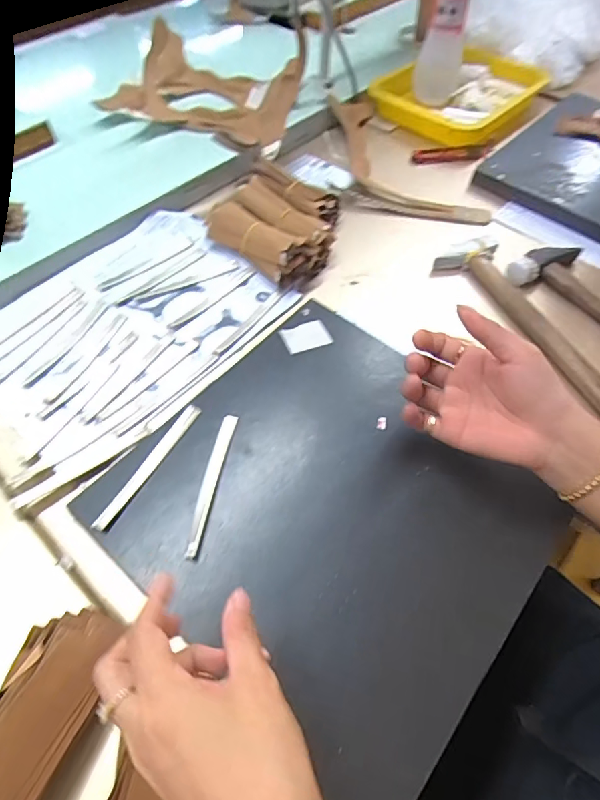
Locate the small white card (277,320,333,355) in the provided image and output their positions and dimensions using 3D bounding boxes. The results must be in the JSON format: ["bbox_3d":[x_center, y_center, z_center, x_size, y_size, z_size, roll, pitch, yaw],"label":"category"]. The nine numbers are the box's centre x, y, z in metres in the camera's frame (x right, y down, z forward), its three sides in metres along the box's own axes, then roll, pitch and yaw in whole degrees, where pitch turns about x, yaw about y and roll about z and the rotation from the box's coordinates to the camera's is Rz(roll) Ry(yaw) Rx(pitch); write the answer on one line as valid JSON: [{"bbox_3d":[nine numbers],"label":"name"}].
[{"bbox_3d":[0.006,-0.062,0.468,0.044,0.004,0.032,-17,62,-12],"label":"small white card"}]

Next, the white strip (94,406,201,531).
[{"bbox_3d":[-0.121,0.052,0.390,0.013,0.009,0.123,26,59,15],"label":"white strip"}]

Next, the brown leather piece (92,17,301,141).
[{"bbox_3d":[-0.126,-0.446,0.672,0.270,0.077,0.188,11,56,6],"label":"brown leather piece"}]

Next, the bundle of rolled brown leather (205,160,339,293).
[{"bbox_3d":[-0.026,-0.210,0.564,0.149,0.047,0.151,29,60,17],"label":"bundle of rolled brown leather"}]

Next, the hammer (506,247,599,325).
[{"bbox_3d":[0.336,-0.103,0.513,0.086,0.029,0.213,-37,65,-23],"label":"hammer"}]

